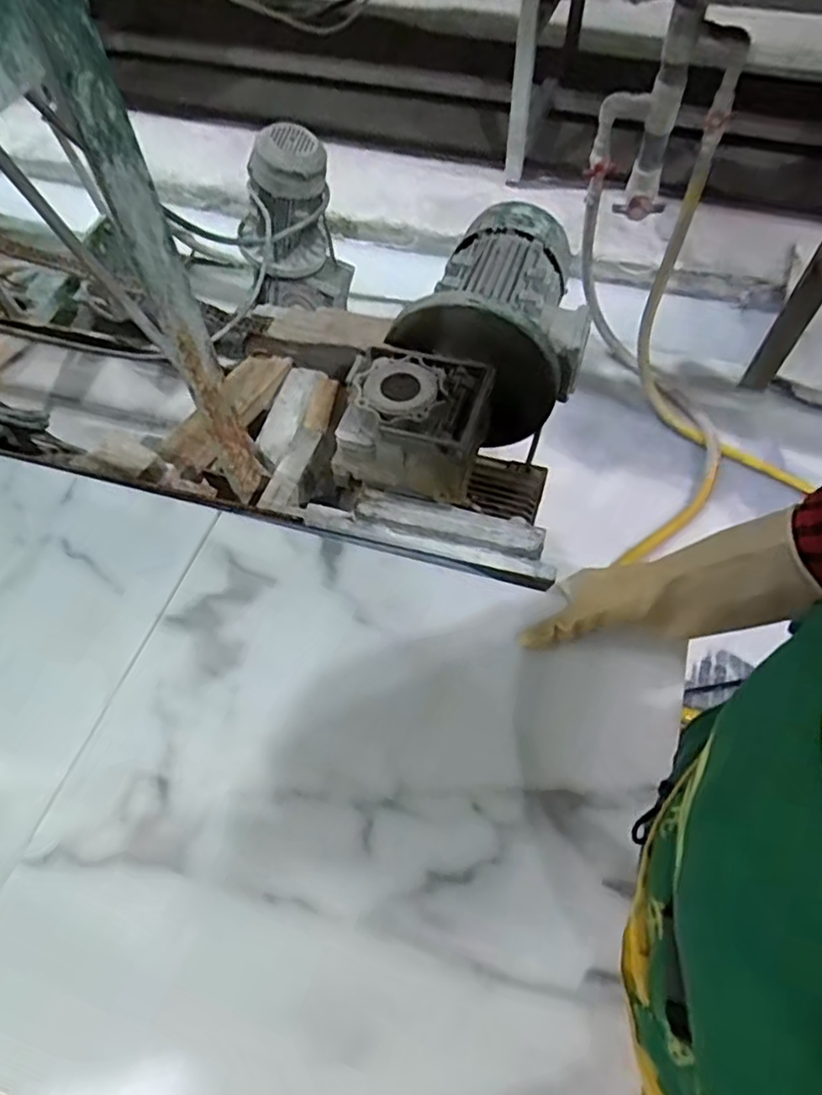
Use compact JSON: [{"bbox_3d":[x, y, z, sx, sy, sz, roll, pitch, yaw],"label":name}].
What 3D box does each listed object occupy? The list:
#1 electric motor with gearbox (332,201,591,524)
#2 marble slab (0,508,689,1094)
[{"bbox_3d":[0.081,-0.214,0.746,0.208,0.185,0.365,18,60,12],"label":"electric motor with gearbox"},{"bbox_3d":[-0.045,0.194,0.498,0.438,0.018,0.442,14,58,12],"label":"marble slab"}]

